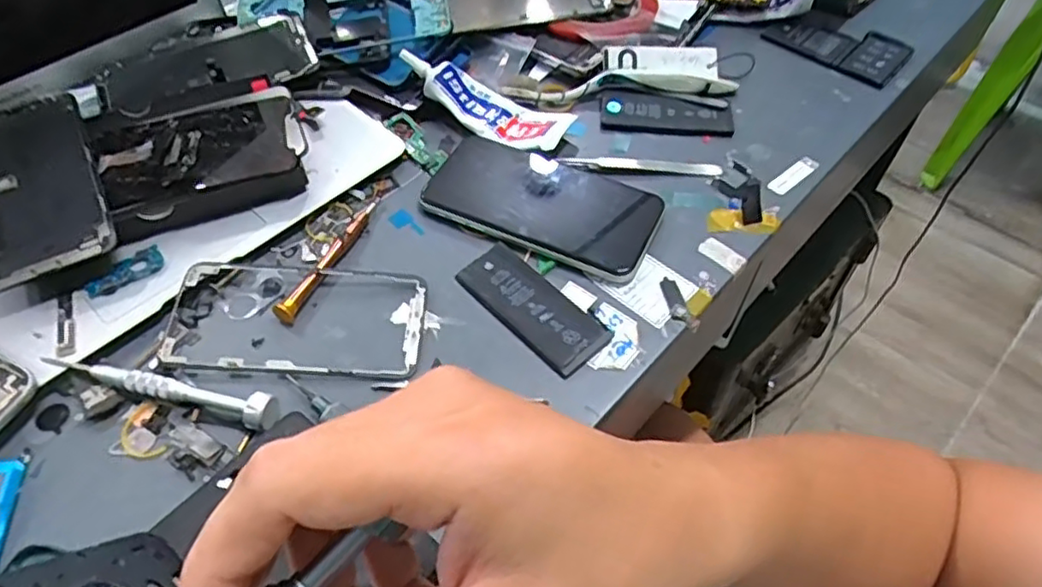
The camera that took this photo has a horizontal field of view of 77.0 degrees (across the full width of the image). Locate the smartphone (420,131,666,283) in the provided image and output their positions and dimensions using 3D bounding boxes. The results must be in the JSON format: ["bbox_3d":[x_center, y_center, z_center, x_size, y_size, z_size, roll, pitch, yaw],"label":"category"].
[{"bbox_3d":[0.011,-0.061,0.427,0.153,0.014,0.077,23,56,17],"label":"smartphone"}]

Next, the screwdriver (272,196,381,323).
[{"bbox_3d":[-0.114,-0.025,0.400,0.013,0.010,0.105,20,55,16],"label":"screwdriver"}]

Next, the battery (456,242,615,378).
[{"bbox_3d":[0.006,0.006,0.380,0.040,0.005,0.095,-38,61,-25],"label":"battery"}]

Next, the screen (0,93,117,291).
[{"bbox_3d":[-0.298,-0.067,0.397,0.074,0.006,0.151,-24,60,-18],"label":"screen"}]

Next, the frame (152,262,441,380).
[{"bbox_3d":[-0.123,0.014,0.374,0.149,0.011,0.072,4,58,-2],"label":"frame"}]

